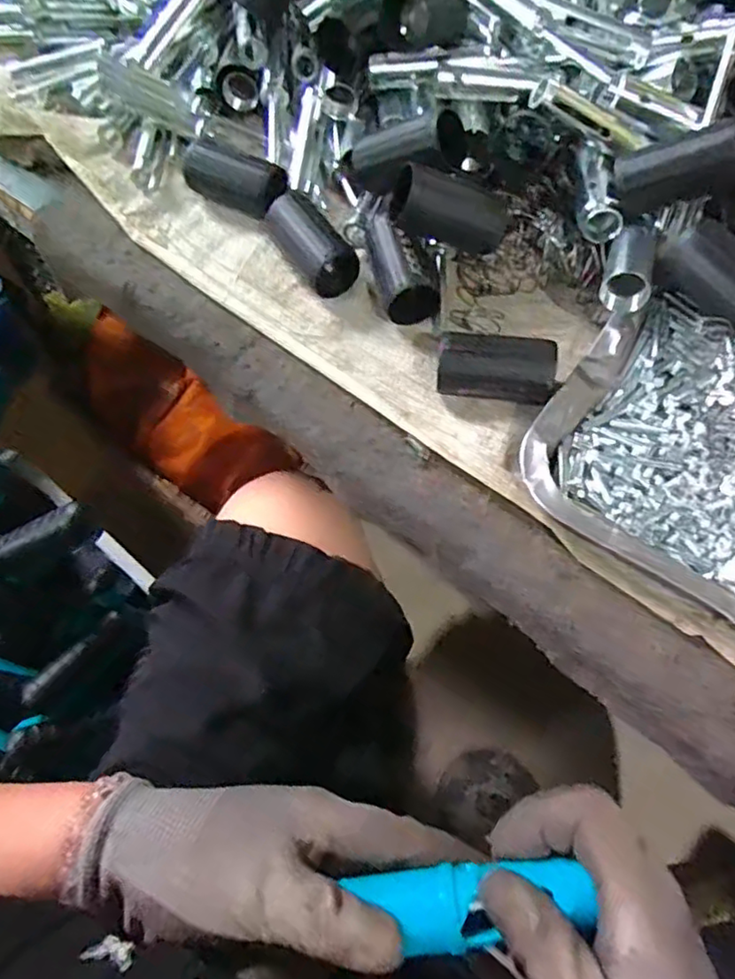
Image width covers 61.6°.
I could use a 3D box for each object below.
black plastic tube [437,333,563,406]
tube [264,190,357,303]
[{"bbox_3d":[0.070,-0.063,0.332,0.061,0.028,0.030,11,66,7],"label":"black plastic tube"},{"bbox_3d":[-0.035,-0.154,0.387,0.035,0.032,0.065,-29,68,-12],"label":"tube"}]

